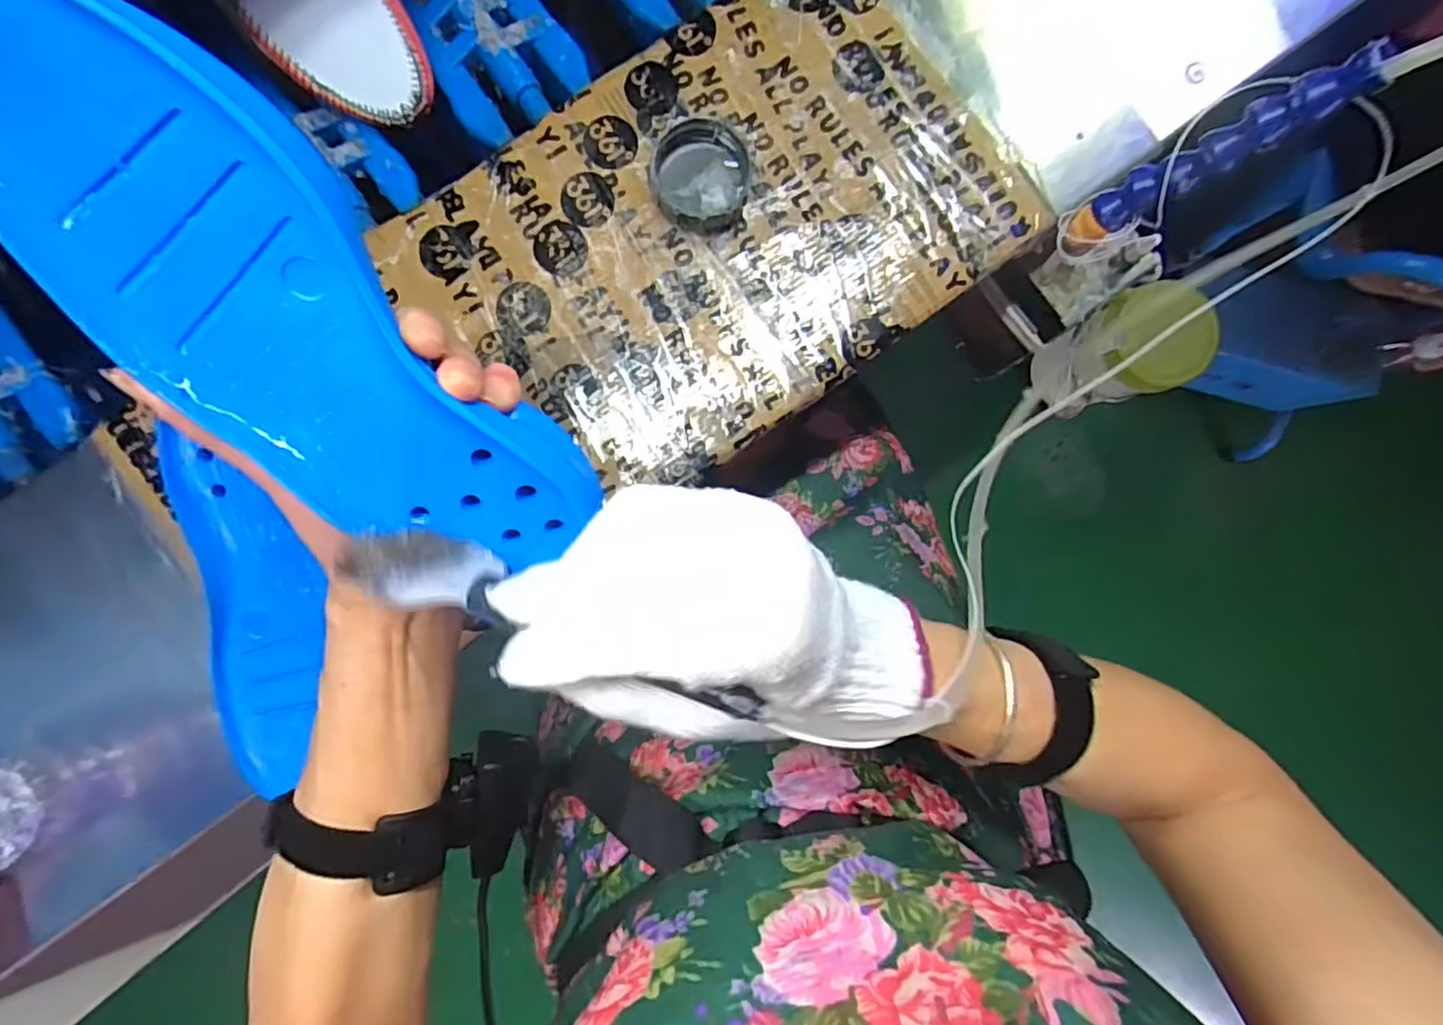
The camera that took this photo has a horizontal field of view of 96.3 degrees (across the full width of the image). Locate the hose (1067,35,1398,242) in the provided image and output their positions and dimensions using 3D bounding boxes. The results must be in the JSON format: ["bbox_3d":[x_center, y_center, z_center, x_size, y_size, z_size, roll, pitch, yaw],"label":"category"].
[{"bbox_3d":[0.264,-0.193,0.353,0.022,0.145,0.026,-20,91,-30],"label":"hose"}]

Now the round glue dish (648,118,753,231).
[{"bbox_3d":[-0.013,-0.208,0.400,0.058,0.017,0.061,0,90,-4],"label":"round glue dish"}]

